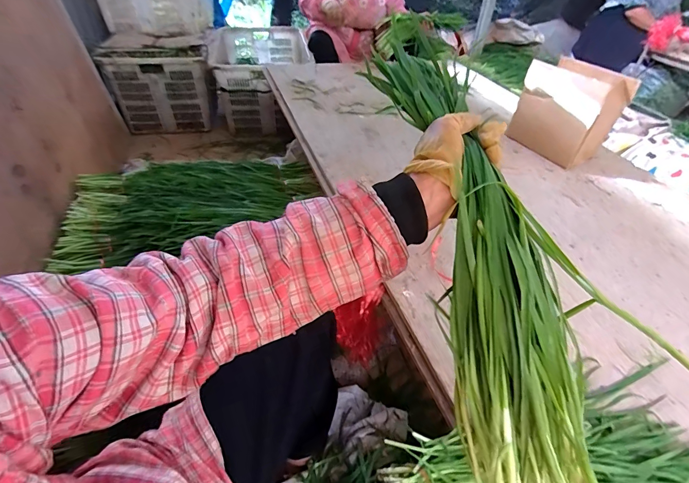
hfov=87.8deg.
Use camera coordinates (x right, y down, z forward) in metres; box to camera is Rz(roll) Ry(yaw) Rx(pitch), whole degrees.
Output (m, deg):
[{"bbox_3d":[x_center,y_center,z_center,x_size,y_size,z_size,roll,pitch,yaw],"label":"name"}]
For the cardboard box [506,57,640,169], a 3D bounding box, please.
[{"bbox_3d":[0.607,-0.357,0.996,0.140,0.222,0.238,-21,49,-27],"label":"cardboard box"}]

